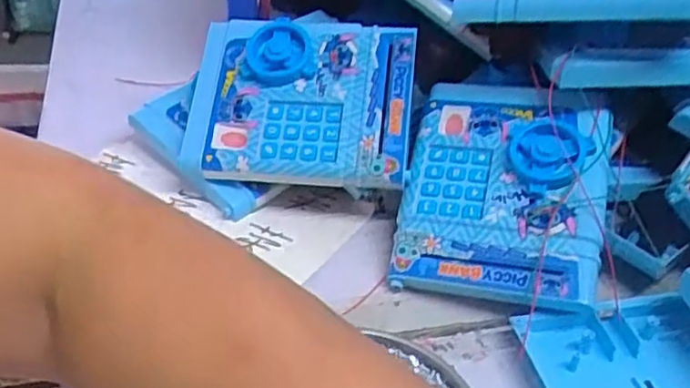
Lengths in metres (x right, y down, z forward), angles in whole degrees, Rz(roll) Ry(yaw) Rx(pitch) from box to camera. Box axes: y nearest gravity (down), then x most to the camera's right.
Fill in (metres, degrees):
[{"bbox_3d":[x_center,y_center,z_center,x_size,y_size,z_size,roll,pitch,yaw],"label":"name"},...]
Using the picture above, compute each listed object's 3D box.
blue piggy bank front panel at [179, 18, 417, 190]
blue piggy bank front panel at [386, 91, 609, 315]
[{"bbox_3d":[-0.035,-0.070,0.486,0.162,0.022,0.126,4,71,9],"label":"blue piggy bank front panel"},{"bbox_3d":[0.106,-0.007,0.450,0.128,0.024,0.158,5,64,20],"label":"blue piggy bank front panel"}]

